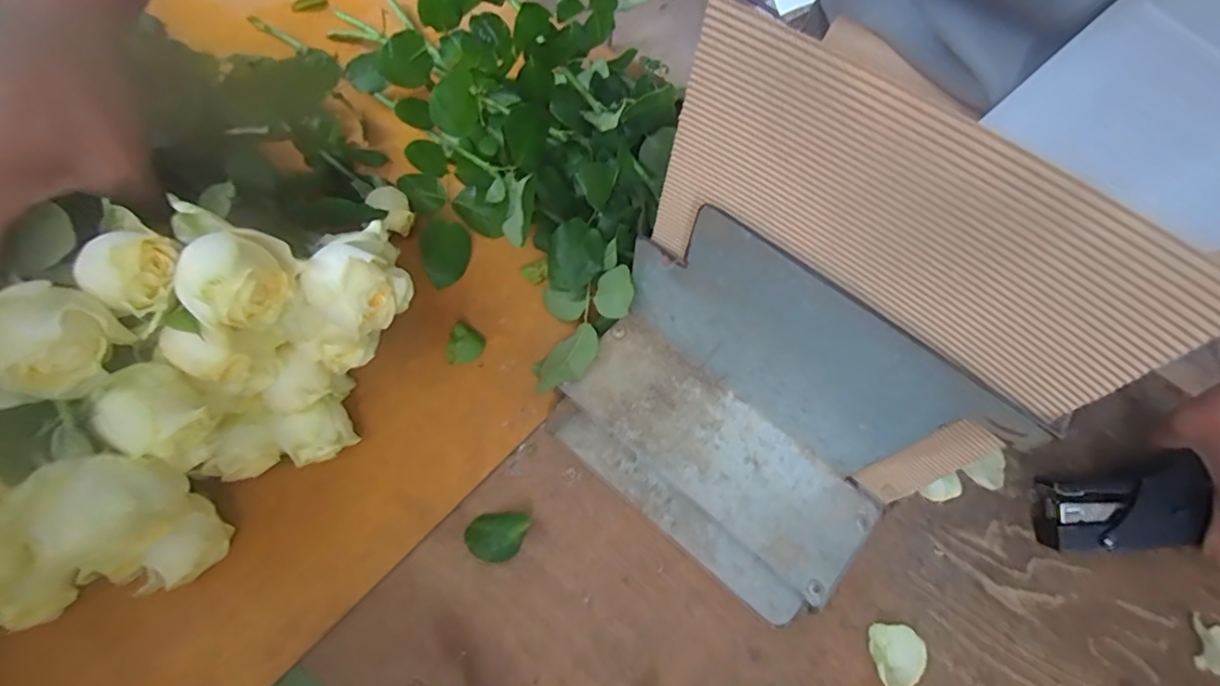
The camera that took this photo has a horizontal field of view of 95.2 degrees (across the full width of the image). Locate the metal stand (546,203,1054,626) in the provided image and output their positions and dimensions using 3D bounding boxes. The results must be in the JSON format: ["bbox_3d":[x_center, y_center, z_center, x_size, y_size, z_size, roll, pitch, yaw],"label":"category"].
[{"bbox_3d":[0.066,0.045,0.315,0.206,0.178,0.103,38,67,15],"label":"metal stand"}]

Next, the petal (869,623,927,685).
[{"bbox_3d":[0.178,0.194,0.343,0.034,0.009,0.036,1,62,-3],"label":"petal"}]

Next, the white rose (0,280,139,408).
[{"bbox_3d":[-0.260,0.002,0.250,0.037,0.041,0.059,26,64,10],"label":"white rose"}]

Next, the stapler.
[{"bbox_3d":[0.338,0.110,0.369,0.097,0.022,0.051,-17,63,11],"label":"stapler"}]

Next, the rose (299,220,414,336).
[{"bbox_3d":[-0.145,-0.034,0.316,0.055,0.050,0.044,-36,70,-19],"label":"rose"}]

